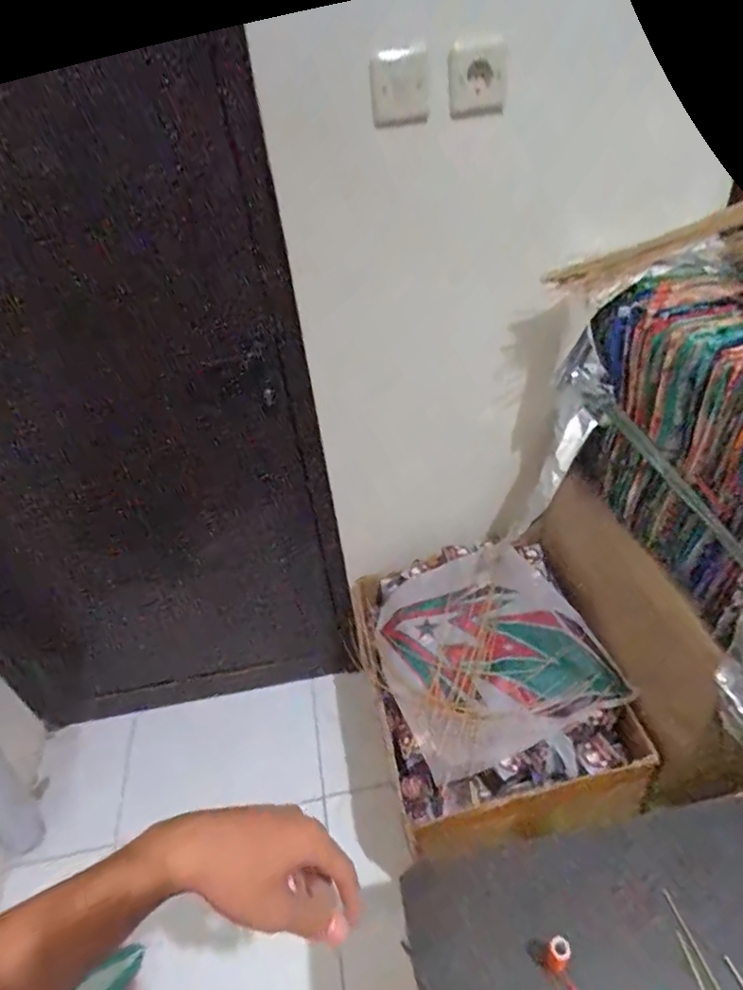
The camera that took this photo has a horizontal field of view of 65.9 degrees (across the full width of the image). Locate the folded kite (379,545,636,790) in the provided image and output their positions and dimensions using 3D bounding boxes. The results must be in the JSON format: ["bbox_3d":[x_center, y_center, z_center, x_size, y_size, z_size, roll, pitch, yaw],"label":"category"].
[{"bbox_3d":[0.219,0.296,1.137,0.404,0.052,0.426,-22,44,-9],"label":"folded kite"}]

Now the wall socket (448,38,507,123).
[{"bbox_3d":[0.151,-0.586,0.811,0.091,0.095,0.012,-19,48,-12],"label":"wall socket"}]

